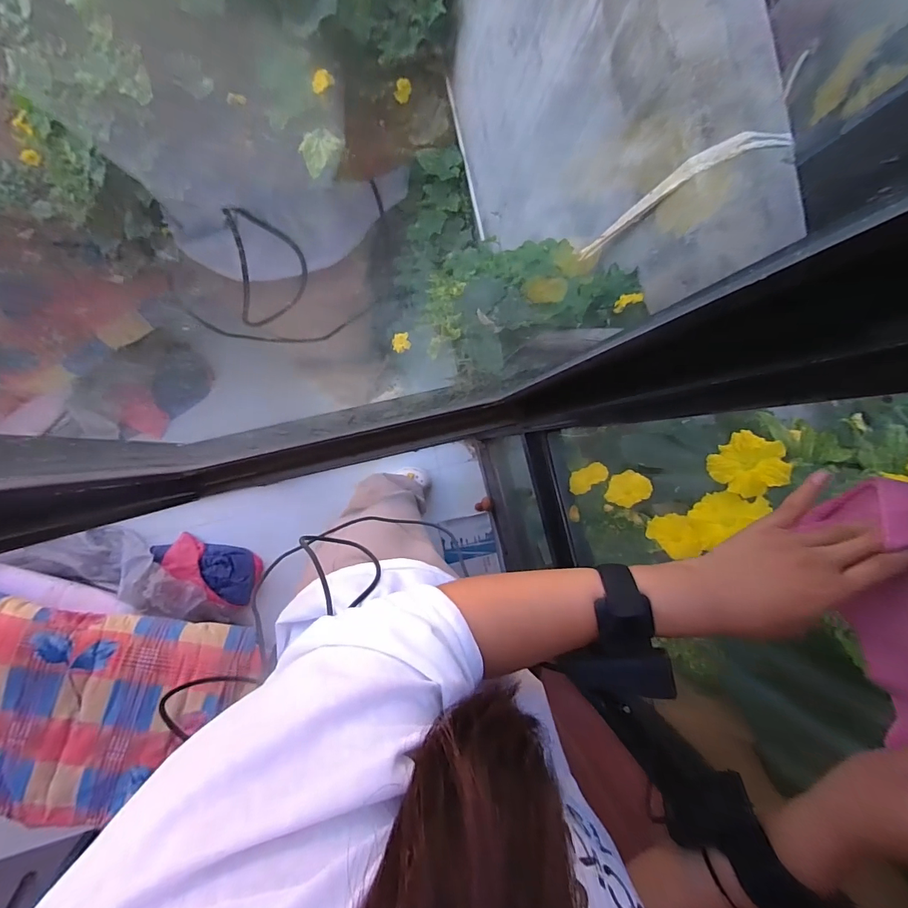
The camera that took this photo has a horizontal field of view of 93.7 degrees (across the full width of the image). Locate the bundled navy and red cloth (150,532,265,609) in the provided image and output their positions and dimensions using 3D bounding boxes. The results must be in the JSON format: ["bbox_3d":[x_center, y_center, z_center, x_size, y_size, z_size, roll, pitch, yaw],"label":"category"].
[{"bbox_3d":[-0.749,0.337,1.320,0.306,0.068,0.149,35,86,-8],"label":"bundled navy and red cloth"}]

